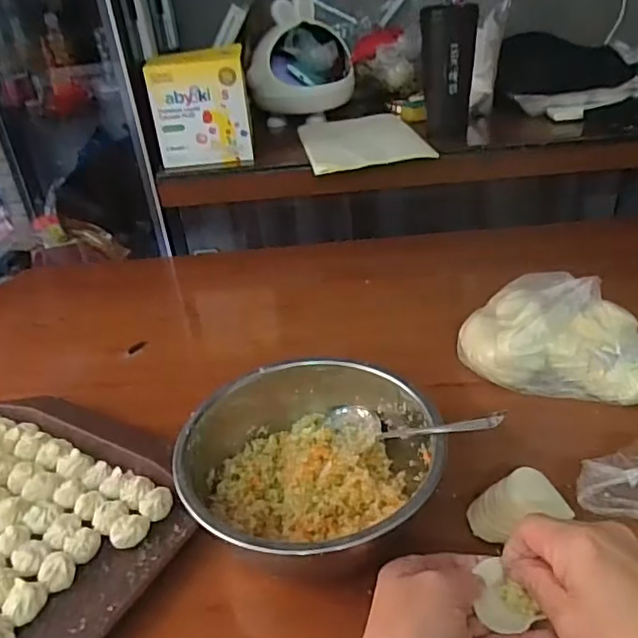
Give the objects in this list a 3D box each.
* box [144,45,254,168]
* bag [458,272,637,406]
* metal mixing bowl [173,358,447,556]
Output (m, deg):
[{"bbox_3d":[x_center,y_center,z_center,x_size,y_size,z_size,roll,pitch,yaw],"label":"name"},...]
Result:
[{"bbox_3d":[-0.174,-0.311,0.880,0.143,0.150,0.068,-7,32,-2],"label":"box"},{"bbox_3d":[0.232,0.008,0.559,0.188,0.086,0.109,9,35,22],"label":"bag"},{"bbox_3d":[-0.002,0.105,0.444,0.180,0.067,0.171,-4,32,3],"label":"metal mixing bowl"}]

